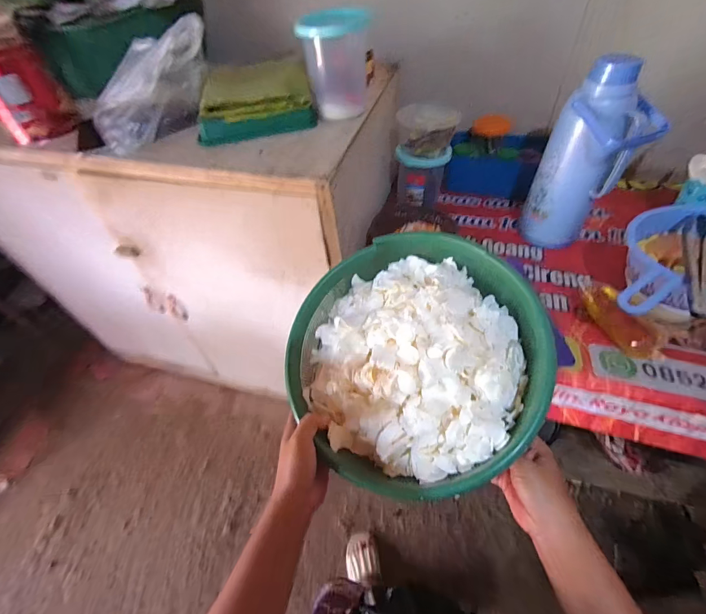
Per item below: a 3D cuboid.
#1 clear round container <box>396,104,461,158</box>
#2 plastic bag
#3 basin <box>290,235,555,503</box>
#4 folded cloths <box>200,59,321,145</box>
[{"bbox_3d":[0.182,-0.437,0.859,0.129,0.074,0.139,-13,54,-7],"label":"clear round container"},{"bbox_3d":[-0.403,-0.438,0.679,0.244,0.156,0.124,-33,58,-20],"label":"plastic bag"},{"bbox_3d":[0.079,0.059,0.455,0.314,0.115,0.314,-9,63,18],"label":"basin"},{"bbox_3d":[-0.203,-0.426,0.721,0.233,0.056,0.203,-12,54,-6],"label":"folded cloths"}]

